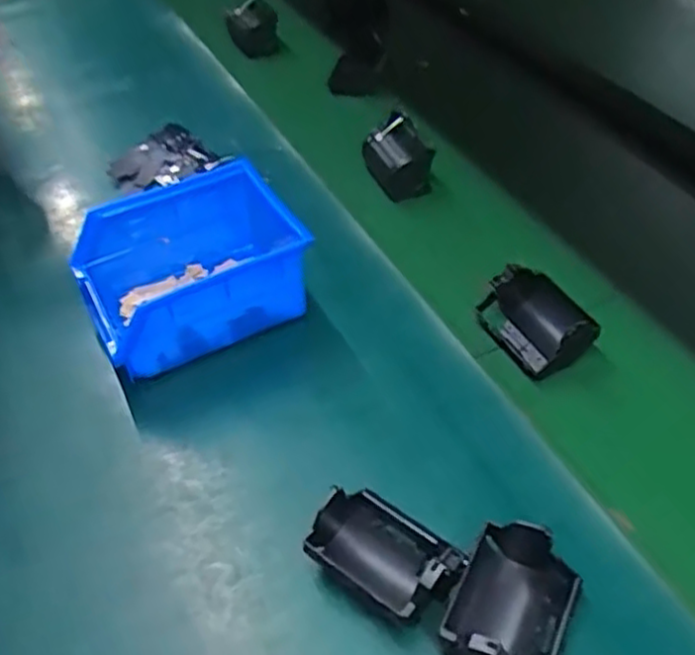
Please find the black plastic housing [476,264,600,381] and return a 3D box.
[{"bbox_3d":[0.128,-0.004,0.497,0.059,0.051,0.072,-21,48,-17],"label":"black plastic housing"}]

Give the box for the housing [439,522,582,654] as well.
[{"bbox_3d":[0.077,0.131,0.343,0.052,0.039,0.074,18,49,20],"label":"housing"}]

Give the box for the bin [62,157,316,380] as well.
[{"bbox_3d":[-0.100,-0.036,0.495,0.145,0.077,0.106,-23,49,-18],"label":"bin"}]

